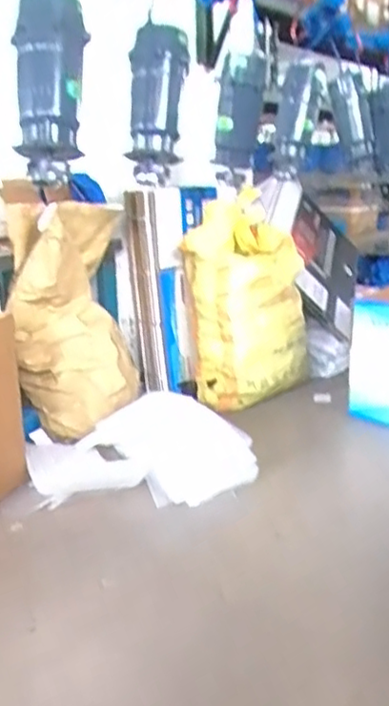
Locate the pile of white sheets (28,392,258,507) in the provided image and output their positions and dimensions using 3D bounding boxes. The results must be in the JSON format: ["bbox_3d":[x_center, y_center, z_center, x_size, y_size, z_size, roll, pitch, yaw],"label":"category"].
[{"bbox_3d":[-0.158,0.251,1.678,0.629,0.162,0.392,0,16,7],"label":"pile of white sheets"}]

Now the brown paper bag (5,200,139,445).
[{"bbox_3d":[-0.361,-0.101,1.924,0.347,0.646,0.476,-4,16,-9],"label":"brown paper bag"}]

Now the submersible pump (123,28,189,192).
[{"bbox_3d":[-0.089,-0.615,1.622,0.152,0.352,0.191,-1,16,2],"label":"submersible pump"}]

